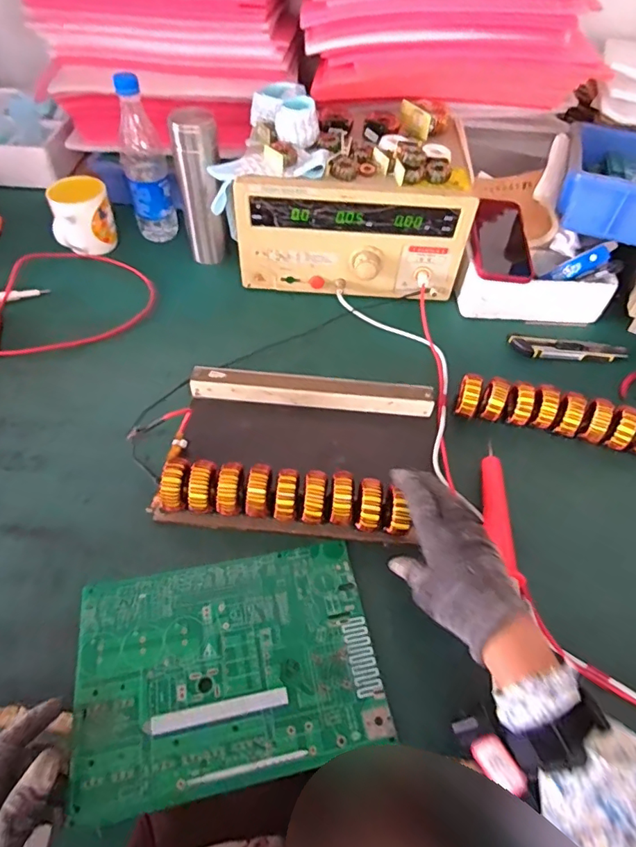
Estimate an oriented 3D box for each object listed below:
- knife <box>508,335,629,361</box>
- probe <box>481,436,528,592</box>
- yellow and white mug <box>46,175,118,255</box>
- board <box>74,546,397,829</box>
[{"bbox_3d":[0.359,-0.104,0.699,0.164,0.011,0.037,6,52,1],"label":"knife"},{"bbox_3d":[0.192,0.090,0.523,0.023,0.020,0.169,5,52,0],"label":"probe"},{"bbox_3d":[-0.363,-0.318,0.763,0.085,0.097,0.086,-13,55,-14],"label":"yellow and white mug"},{"bbox_3d":[-0.077,0.208,0.430,0.250,0.011,0.178,-9,54,-10],"label":"board"}]

